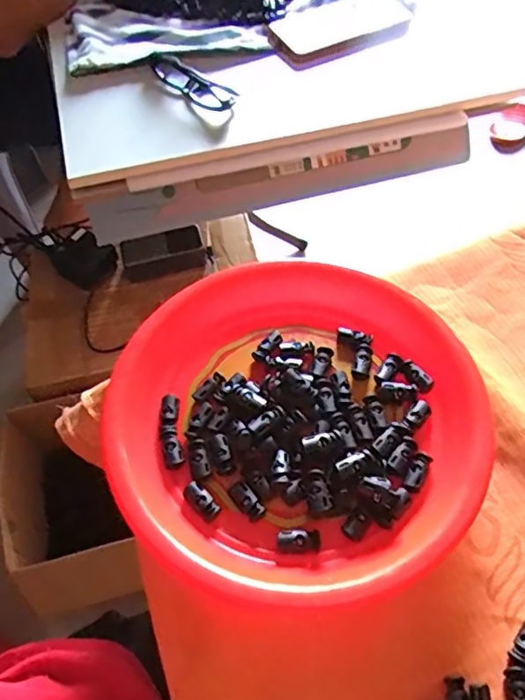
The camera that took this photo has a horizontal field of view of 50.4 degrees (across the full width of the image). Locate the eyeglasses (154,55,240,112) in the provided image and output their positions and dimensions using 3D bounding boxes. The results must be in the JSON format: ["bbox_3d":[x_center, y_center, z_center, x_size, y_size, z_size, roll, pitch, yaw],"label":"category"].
[{"bbox_3d":[-0.077,-0.300,0.621,0.032,0.038,0.121,-40,63,-22],"label":"eyeglasses"}]

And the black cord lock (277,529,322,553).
[{"bbox_3d":[0.023,0.120,0.351,0.027,0.006,0.013,0,56,2],"label":"black cord lock"}]

